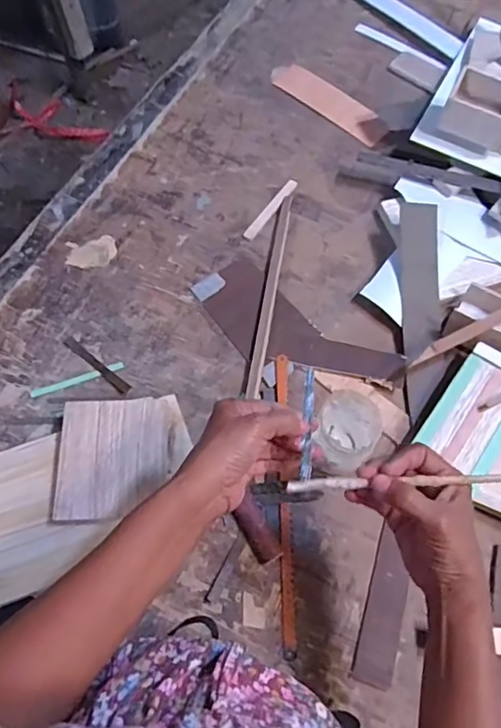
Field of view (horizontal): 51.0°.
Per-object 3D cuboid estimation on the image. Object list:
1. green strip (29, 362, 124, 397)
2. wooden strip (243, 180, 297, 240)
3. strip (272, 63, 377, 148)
[{"bbox_3d":[-0.198,0.017,0.604,0.105,0.007,0.011,-20,67,-9],"label":"green strip"},{"bbox_3d":[0.028,-0.210,0.707,0.013,0.004,0.115,33,70,14],"label":"wooden strip"},{"bbox_3d":[0.120,-0.395,0.795,0.190,0.007,0.060,41,75,18],"label":"strip"}]

